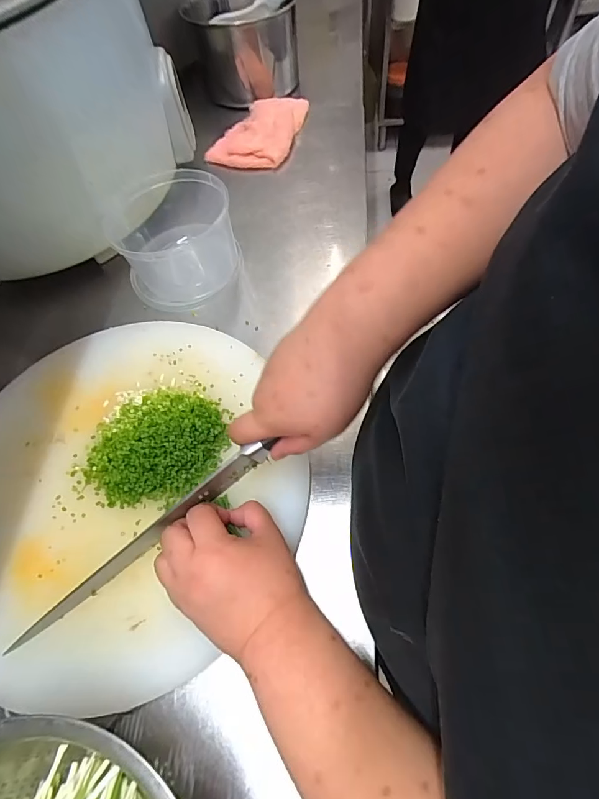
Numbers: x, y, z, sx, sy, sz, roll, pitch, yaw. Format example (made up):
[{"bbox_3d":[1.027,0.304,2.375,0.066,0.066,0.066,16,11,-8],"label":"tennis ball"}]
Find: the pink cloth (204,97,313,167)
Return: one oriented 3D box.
[{"bbox_3d":[-0.063,-0.437,0.662,0.124,0.029,0.167,14,64,12],"label":"pink cloth"}]

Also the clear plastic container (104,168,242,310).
[{"bbox_3d":[-0.152,-0.204,0.511,0.144,0.085,0.136,-30,63,-10],"label":"clear plastic container"}]

